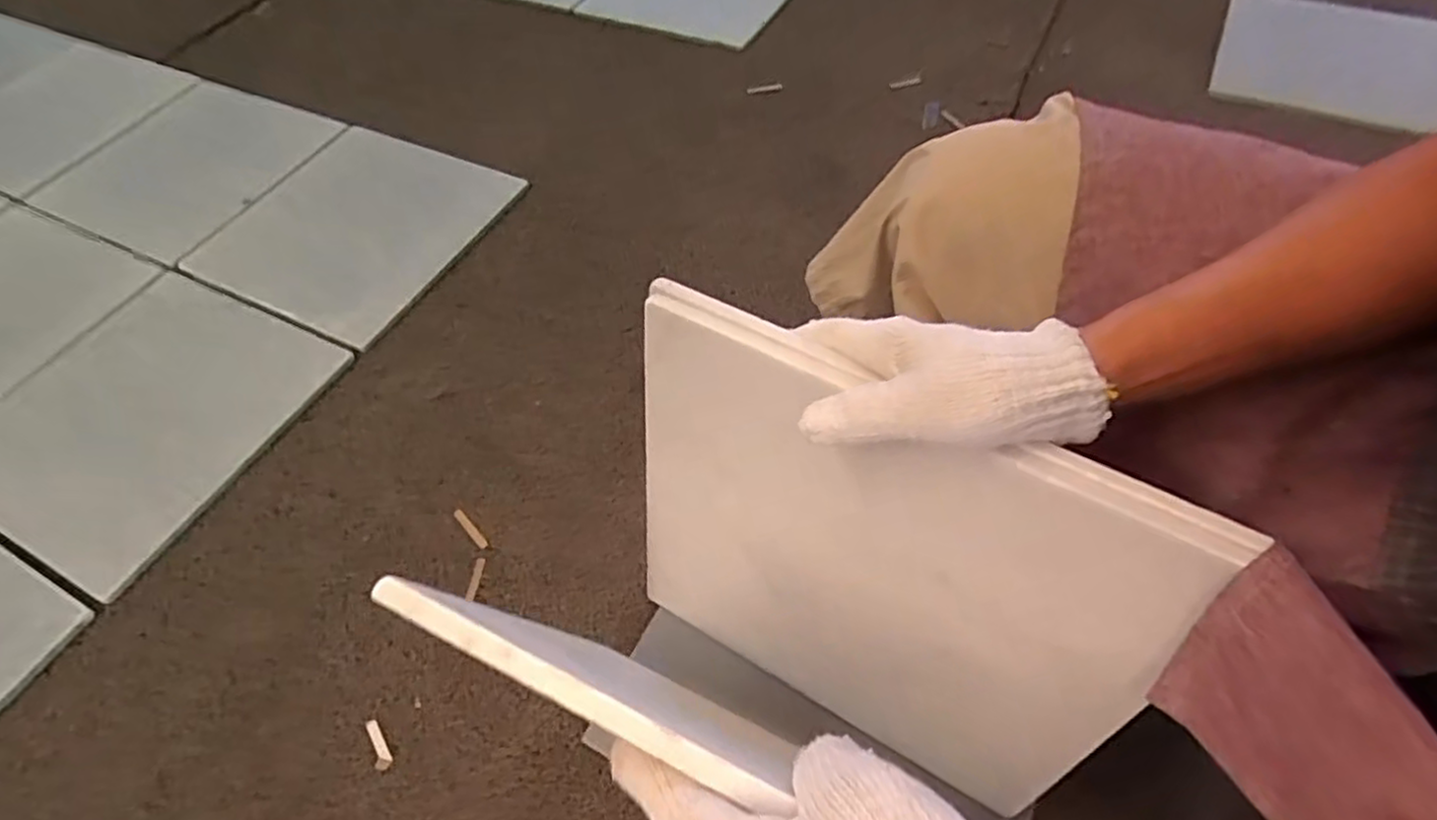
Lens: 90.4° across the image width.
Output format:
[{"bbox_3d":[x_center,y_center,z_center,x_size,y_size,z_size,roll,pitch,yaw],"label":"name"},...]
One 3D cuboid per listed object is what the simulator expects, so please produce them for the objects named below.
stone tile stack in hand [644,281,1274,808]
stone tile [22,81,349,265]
[{"bbox_3d":[0.079,0.103,0.429,0.293,0.294,0.017,25,48,22],"label":"stone tile stack in hand"},{"bbox_3d":[-0.729,-0.337,0.982,0.335,0.038,0.299,23,61,19],"label":"stone tile"}]

